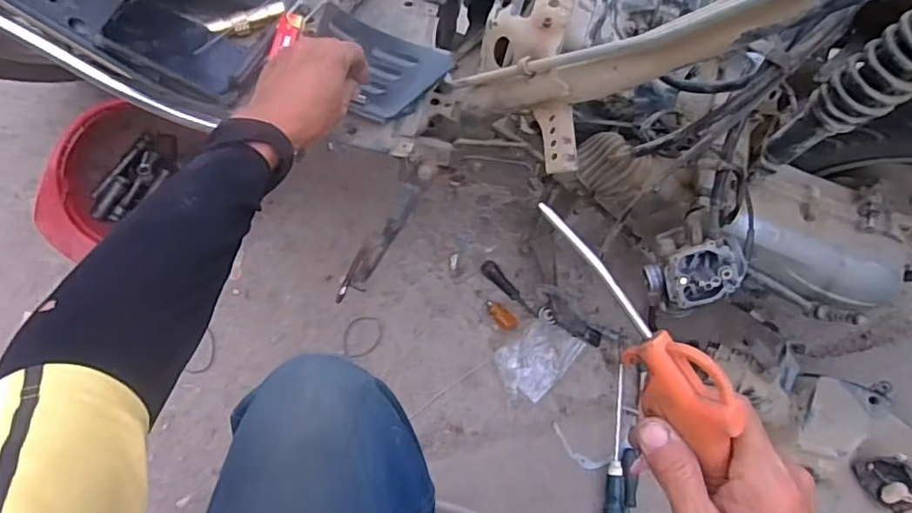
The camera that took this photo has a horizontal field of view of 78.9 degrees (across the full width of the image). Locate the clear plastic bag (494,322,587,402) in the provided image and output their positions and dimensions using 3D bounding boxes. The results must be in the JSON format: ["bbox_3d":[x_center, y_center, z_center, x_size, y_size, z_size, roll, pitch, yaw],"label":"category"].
[{"bbox_3d":[0.122,0.154,0.851,0.091,0.031,0.120,42,77,13],"label":"clear plastic bag"}]

